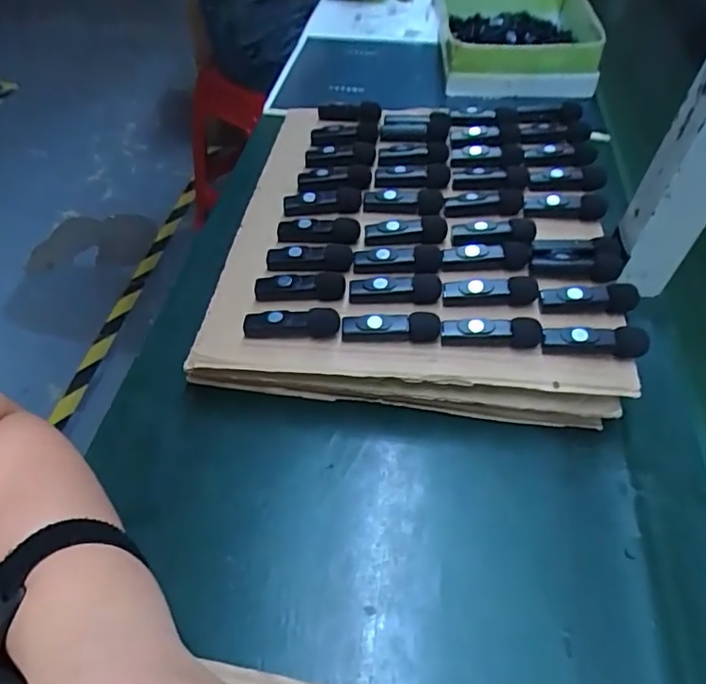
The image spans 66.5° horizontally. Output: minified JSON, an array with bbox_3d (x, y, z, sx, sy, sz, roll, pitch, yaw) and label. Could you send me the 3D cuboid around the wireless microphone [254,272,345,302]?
[{"bbox_3d":[-0.038,-0.040,0.390,0.064,0.020,0.012,2,50,-1],"label":"wireless microphone"}]

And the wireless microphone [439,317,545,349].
[{"bbox_3d":[0.091,-0.008,0.355,0.062,0.019,0.012,8,50,4],"label":"wireless microphone"}]

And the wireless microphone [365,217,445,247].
[{"bbox_3d":[0.042,-0.087,0.422,0.063,0.022,0.015,2,50,-1],"label":"wireless microphone"}]

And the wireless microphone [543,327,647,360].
[{"bbox_3d":[0.156,0.000,0.349,0.065,0.020,0.012,6,50,2],"label":"wireless microphone"}]

